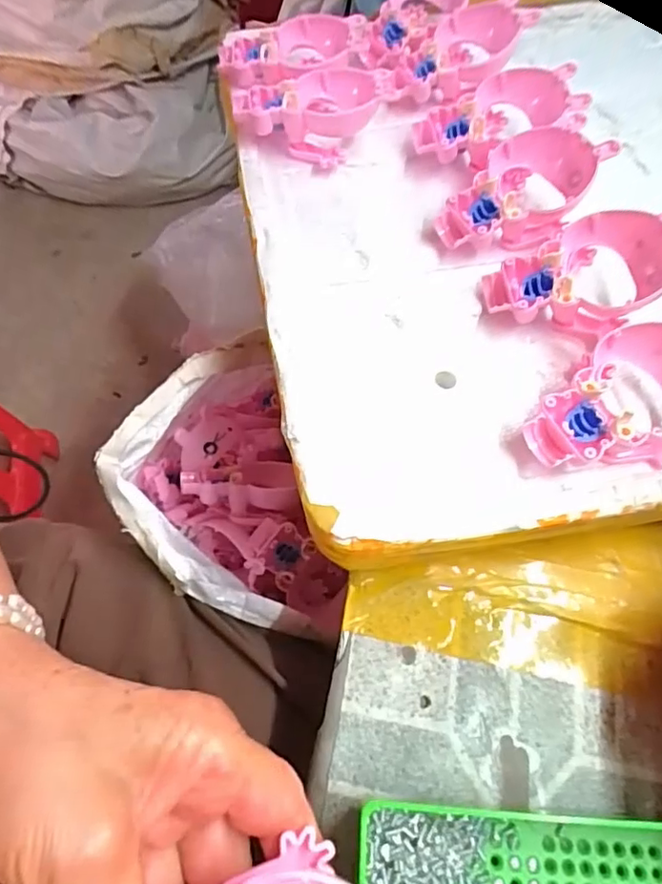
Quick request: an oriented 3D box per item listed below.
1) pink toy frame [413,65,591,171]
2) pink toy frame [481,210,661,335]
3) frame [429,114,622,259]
[{"bbox_3d":[0.104,-0.211,0.363,0.095,0.048,0.055,-7,63,-6],"label":"pink toy frame"},{"bbox_3d":[0.136,-0.087,0.297,0.090,0.051,0.059,-19,65,-12],"label":"pink toy frame"},{"bbox_3d":[0.113,-0.148,0.330,0.064,0.048,0.096,38,67,16],"label":"frame"}]

